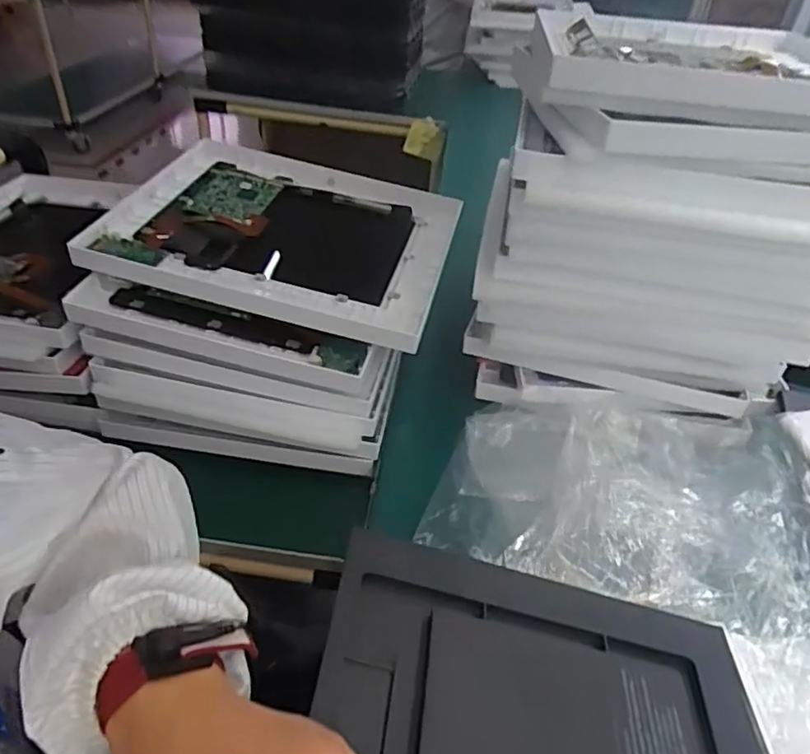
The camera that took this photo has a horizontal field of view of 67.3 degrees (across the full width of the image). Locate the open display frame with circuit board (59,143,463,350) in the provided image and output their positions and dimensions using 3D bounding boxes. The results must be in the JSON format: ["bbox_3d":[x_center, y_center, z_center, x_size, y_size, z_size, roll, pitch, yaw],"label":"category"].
[{"bbox_3d":[-0.115,-0.151,0.613,0.314,0.041,0.278,11,39,7],"label":"open display frame with circuit board"}]

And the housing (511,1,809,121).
[{"bbox_3d":[0.239,-0.262,0.492,0.248,0.027,0.317,9,39,4],"label":"housing"}]

